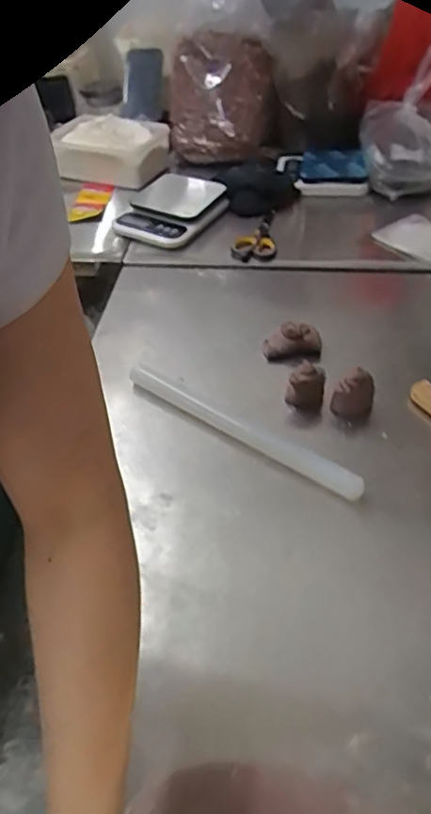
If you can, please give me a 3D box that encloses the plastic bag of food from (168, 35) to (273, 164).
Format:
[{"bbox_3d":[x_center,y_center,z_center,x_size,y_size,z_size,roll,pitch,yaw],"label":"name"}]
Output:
[{"bbox_3d":[0.005,-0.610,1.127,0.207,0.228,0.058,3,11,12],"label":"plastic bag of food"}]

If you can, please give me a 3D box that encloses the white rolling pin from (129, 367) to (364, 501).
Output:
[{"bbox_3d":[0.025,0.025,0.672,0.322,0.031,0.029,28,54,28],"label":"white rolling pin"}]

